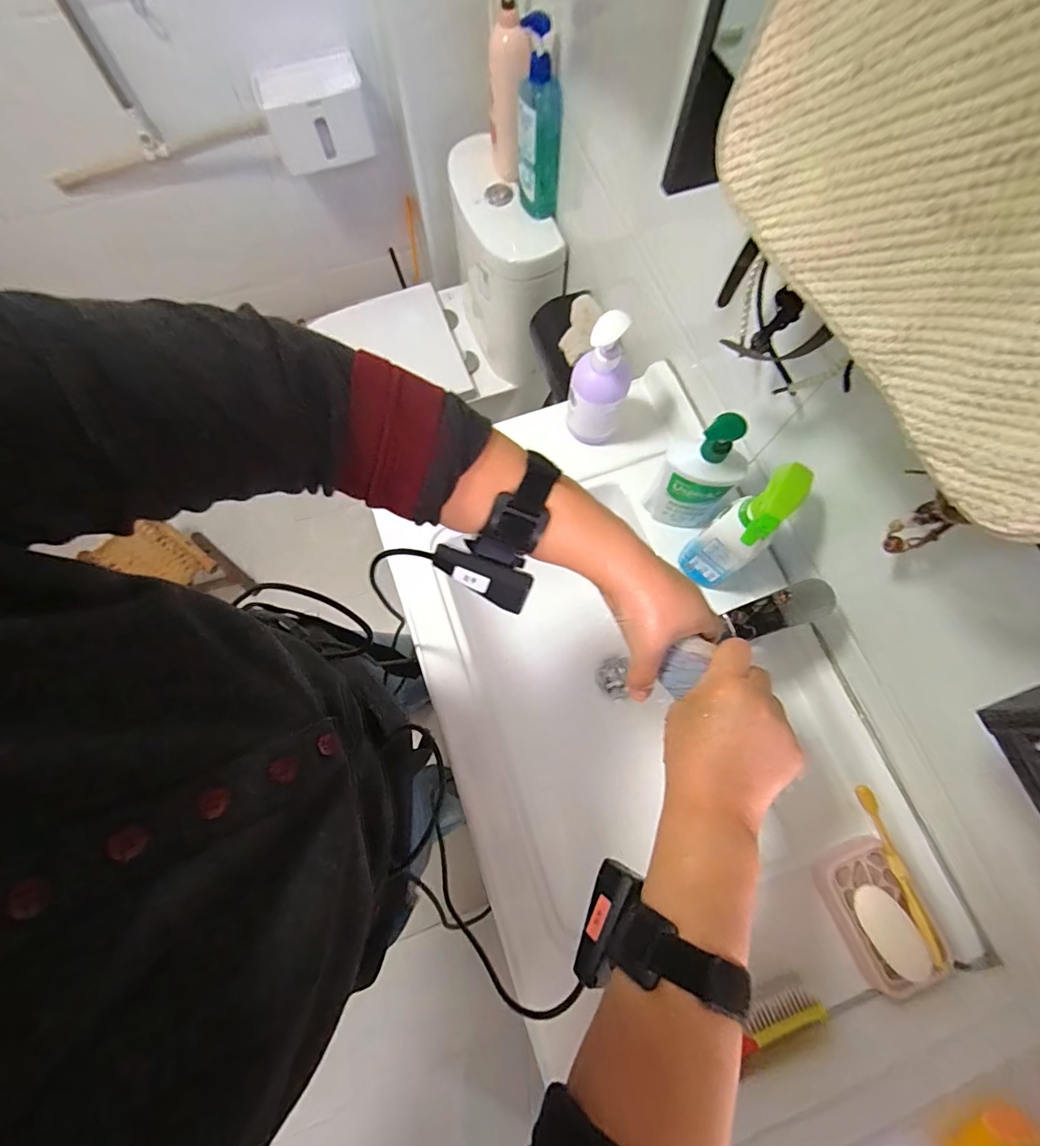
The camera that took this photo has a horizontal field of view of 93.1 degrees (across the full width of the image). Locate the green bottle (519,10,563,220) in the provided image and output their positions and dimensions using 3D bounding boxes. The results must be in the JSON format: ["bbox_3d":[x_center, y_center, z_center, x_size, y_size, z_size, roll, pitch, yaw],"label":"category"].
[{"bbox_3d":[0.035,-0.772,0.860,0.076,0.265,0.060,2,74,0],"label":"green bottle"}]

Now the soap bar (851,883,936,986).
[{"bbox_3d":[0.396,0.382,0.526,0.043,0.028,0.088,-26,76,-8],"label":"soap bar"}]

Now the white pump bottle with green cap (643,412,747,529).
[{"bbox_3d":[0.217,-0.118,0.605,0.090,0.194,0.047,33,76,9],"label":"white pump bottle with green cap"}]

